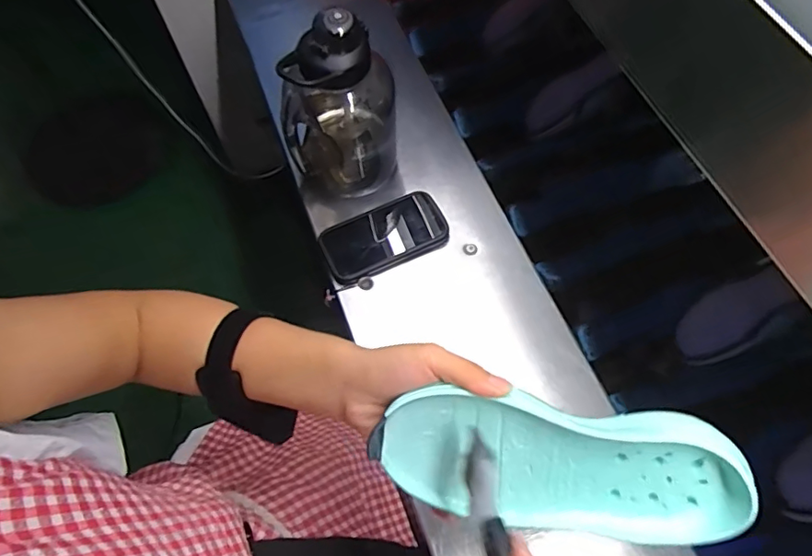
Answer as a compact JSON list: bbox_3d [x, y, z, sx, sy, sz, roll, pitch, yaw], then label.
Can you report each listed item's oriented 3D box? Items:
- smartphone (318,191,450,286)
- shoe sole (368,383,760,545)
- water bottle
[{"bbox_3d":[-0.028,-0.054,0.688,0.153,0.024,0.087,-25,65,-10],"label":"smartphone"},{"bbox_3d":[0.092,0.118,0.340,0.219,0.036,0.083,8,99,4],"label":"shoe sole"},{"bbox_3d":[-0.078,-0.201,0.642,0.125,0.215,0.097,5,64,5],"label":"water bottle"}]

